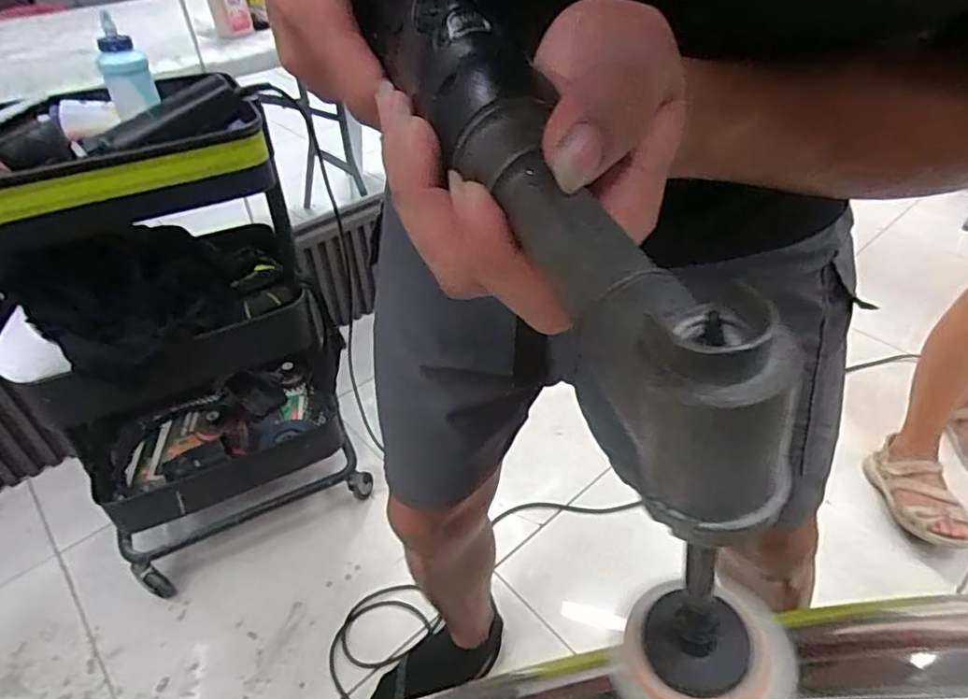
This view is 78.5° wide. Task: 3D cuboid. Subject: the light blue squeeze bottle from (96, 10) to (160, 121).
[{"bbox_3d":[-0.473,-0.370,0.780,0.059,0.100,0.058,-22,45,-22],"label":"light blue squeeze bottle"}]

